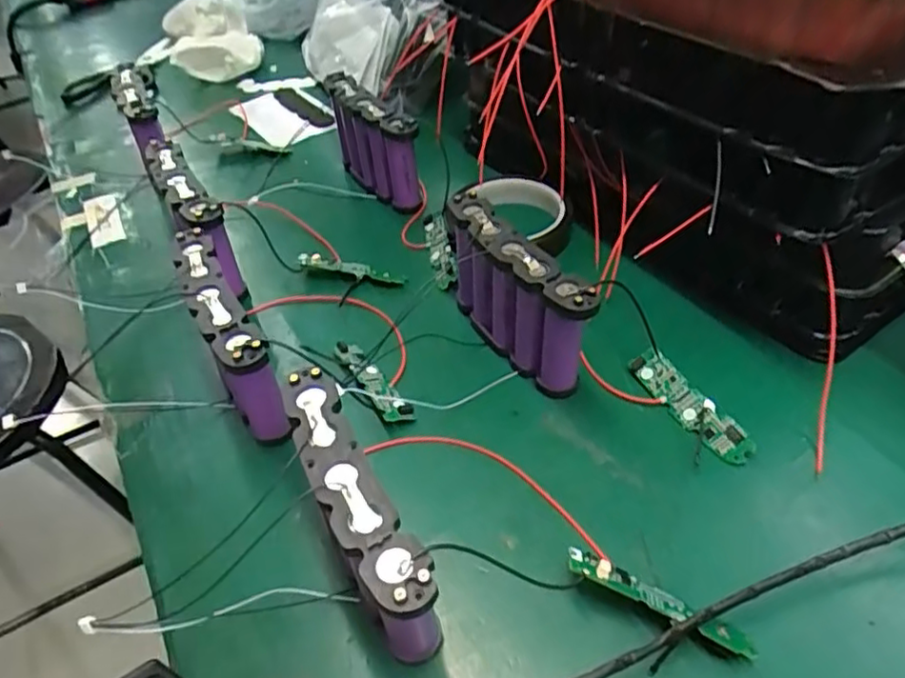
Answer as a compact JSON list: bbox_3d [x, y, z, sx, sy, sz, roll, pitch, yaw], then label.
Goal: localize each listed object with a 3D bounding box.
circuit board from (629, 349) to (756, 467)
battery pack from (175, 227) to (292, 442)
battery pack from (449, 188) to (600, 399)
[{"bbox_3d":[0.130,0.037,0.352,0.020,0.006,0.079,-44,54,8],"label":"circuit board"},{"bbox_3d":[-0.128,0.001,0.373,0.024,0.079,0.120,-25,48,-17],"label":"battery pack"},{"bbox_3d":[0.037,-0.022,0.375,0.028,0.081,0.113,-24,48,-16],"label":"battery pack"}]

